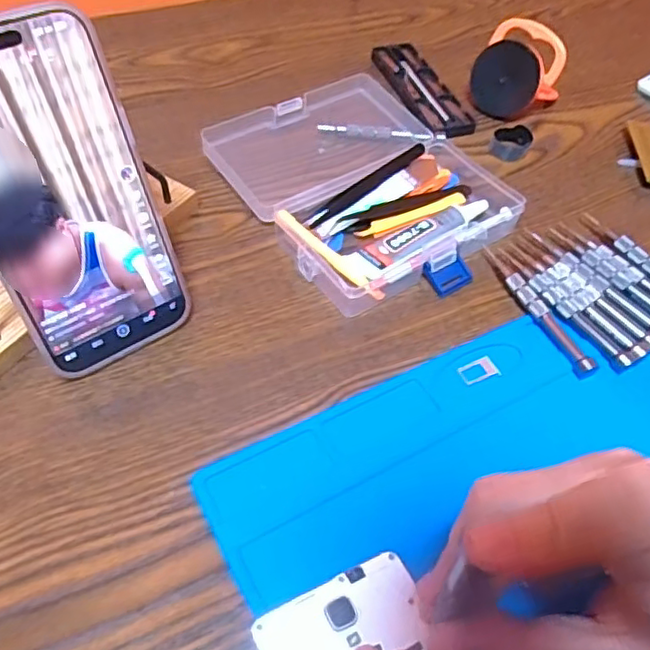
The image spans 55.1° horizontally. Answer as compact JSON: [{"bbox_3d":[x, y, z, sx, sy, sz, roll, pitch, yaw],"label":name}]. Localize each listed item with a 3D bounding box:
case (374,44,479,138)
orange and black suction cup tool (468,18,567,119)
[{"bbox_3d":[0.079,-0.196,0.516,0.042,0.008,0.128,-13,54,-14],"label":"case"},{"bbox_3d":[0.152,-0.202,0.493,0.064,0.056,0.061,-35,61,-27],"label":"orange and black suction cup tool"}]

